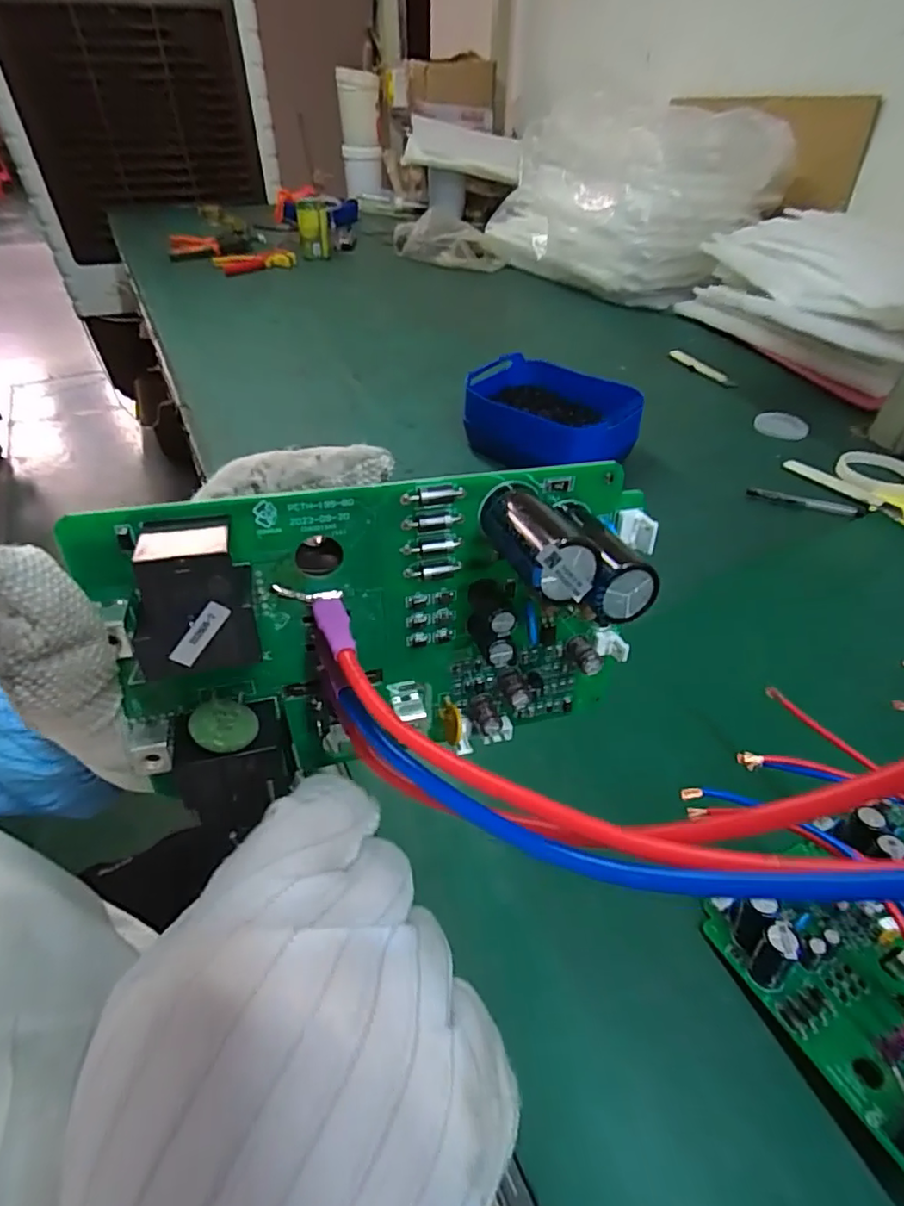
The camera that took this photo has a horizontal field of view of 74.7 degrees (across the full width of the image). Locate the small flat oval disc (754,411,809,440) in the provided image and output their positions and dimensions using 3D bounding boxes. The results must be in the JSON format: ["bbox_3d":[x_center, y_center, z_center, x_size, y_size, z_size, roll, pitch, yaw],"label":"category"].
[{"bbox_3d":[0.448,-0.240,0.805,0.067,0.009,0.064,23,48,21],"label":"small flat oval disc"}]

